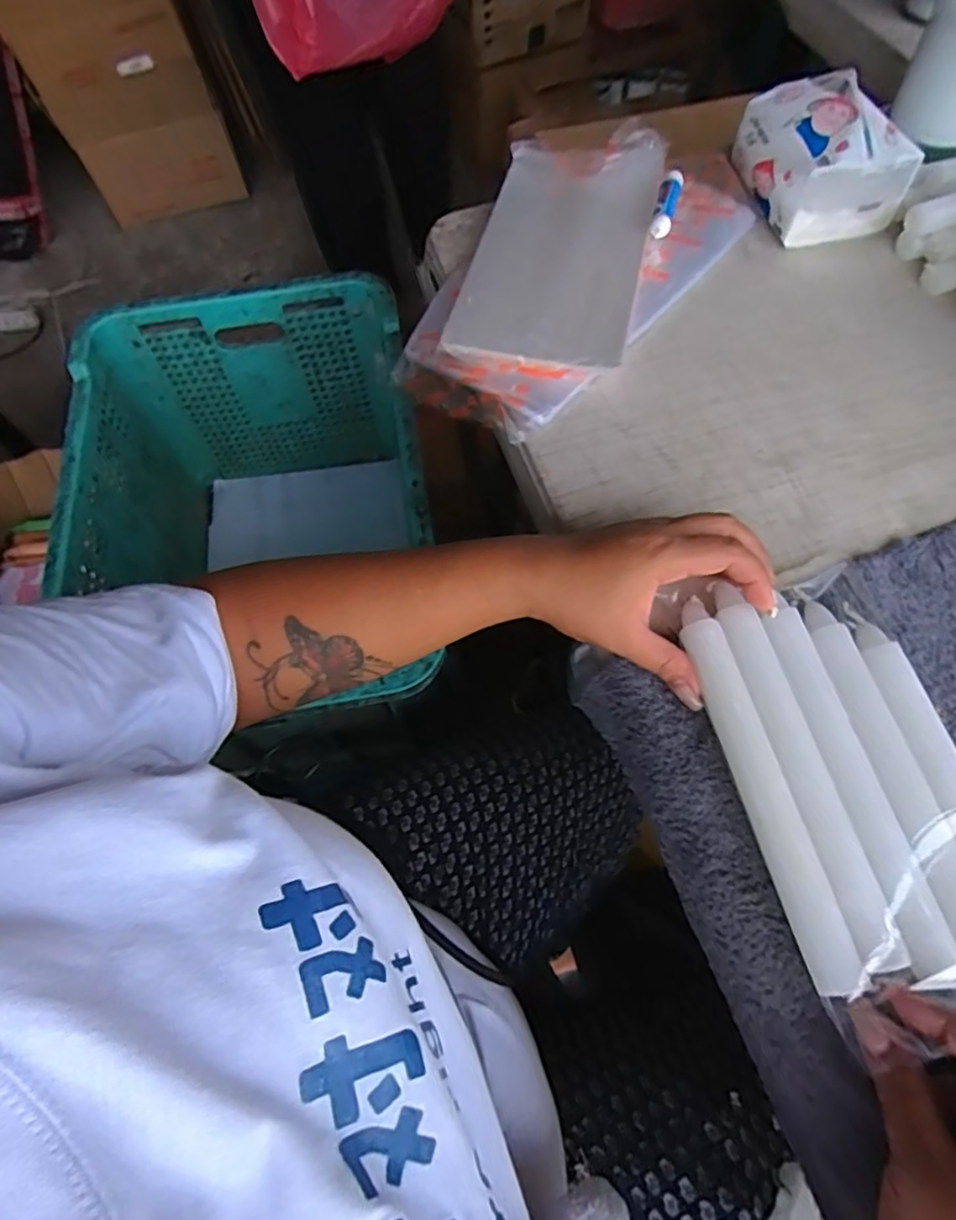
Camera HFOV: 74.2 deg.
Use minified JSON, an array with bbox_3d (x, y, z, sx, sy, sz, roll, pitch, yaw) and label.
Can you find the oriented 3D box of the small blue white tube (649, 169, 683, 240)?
[{"bbox_3d":[0.152,-0.327,0.508,0.016,0.014,0.070,15,66,10],"label":"small blue white tube"}]

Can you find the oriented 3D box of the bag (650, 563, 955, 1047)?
[{"bbox_3d":[0.184,0.082,0.318,0.114,0.022,0.224,-10,64,-2],"label":"bag"}]

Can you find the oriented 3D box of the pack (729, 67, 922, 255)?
[{"bbox_3d":[0.275,-0.367,0.510,0.092,0.077,0.116,-11,64,-2],"label":"pack"}]

